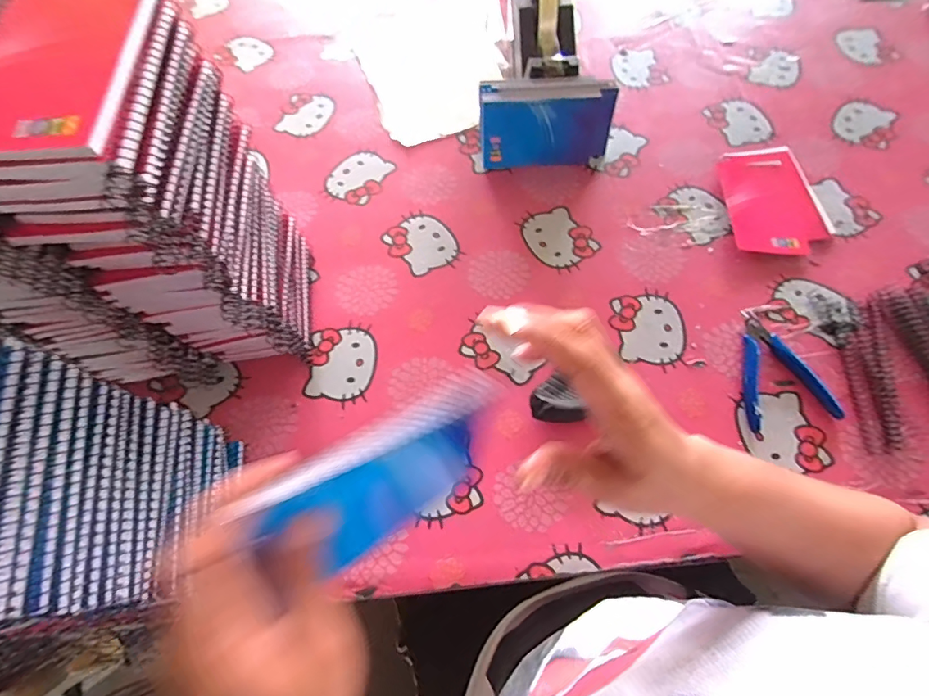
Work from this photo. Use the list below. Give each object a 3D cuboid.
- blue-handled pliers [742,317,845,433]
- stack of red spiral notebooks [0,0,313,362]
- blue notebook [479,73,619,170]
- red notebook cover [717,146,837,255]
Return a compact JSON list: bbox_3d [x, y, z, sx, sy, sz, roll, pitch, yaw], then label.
[{"bbox_3d":[0.306,0.022,0.454,0.086,0.013,0.108,-7,65,-1],"label":"blue-handled pliers"},{"bbox_3d":[-0.216,-0.093,0.368,0.103,0.275,0.159,-8,65,-2],"label":"stack of red spiral notebooks"},{"bbox_3d":[0.096,-0.263,0.539,0.148,0.093,0.019,-2,42,4],"label":"blue notebook"},{"bbox_3d":[0.356,-0.177,0.534,0.107,0.013,0.150,-3,65,0],"label":"red notebook cover"}]

